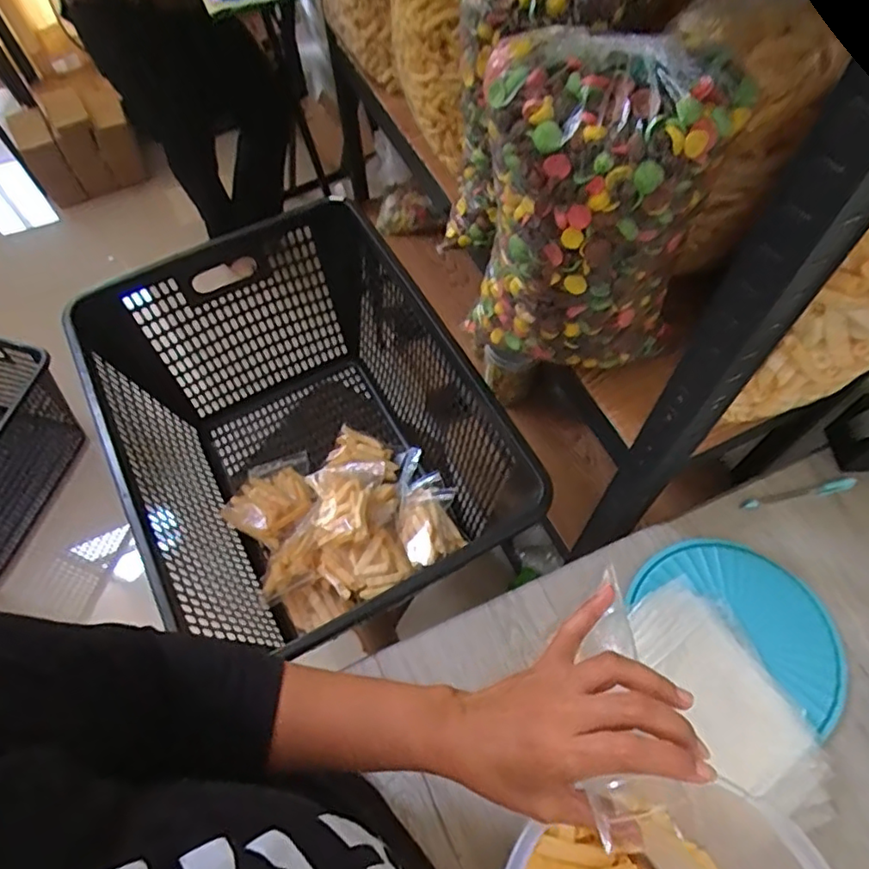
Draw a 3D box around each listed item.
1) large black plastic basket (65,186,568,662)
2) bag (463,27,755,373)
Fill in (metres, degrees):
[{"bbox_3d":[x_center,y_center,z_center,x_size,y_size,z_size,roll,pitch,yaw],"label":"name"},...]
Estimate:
[{"bbox_3d":[-0.155,0.017,0.857,0.449,0.307,0.554,-25,64,-11],"label":"large black plastic basket"},{"bbox_3d":[0.129,-0.178,0.534,0.184,0.284,0.124,6,62,5],"label":"bag"}]

